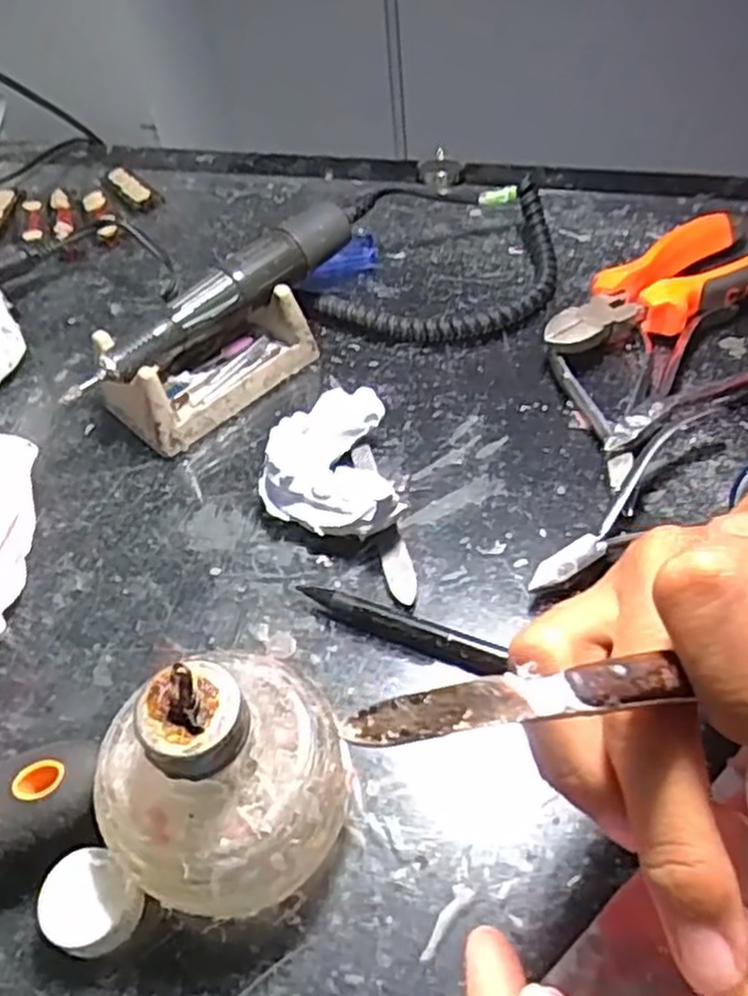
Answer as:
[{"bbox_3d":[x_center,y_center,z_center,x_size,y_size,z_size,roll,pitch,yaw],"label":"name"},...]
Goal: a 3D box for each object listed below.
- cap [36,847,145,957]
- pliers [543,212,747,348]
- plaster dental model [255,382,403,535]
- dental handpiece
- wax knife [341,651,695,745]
[{"bbox_3d":[-0.087,0.128,0.245,0.030,0.018,0.025,35,62,29],"label":"cap"},{"bbox_3d":[0.155,-0.106,0.409,0.147,0.027,0.058,-34,55,-21],"label":"pliers"},{"bbox_3d":[-0.021,-0.013,0.346,0.056,0.032,0.079,-9,50,-2],"label":"plaster dental model"},{"bbox_3d":[-0.075,-0.099,0.384,0.165,0.022,0.023,-36,56,-22],"label":"dental handpiece"},{"bbox_3d":[0.072,0.032,0.153,0.172,0.005,0.009,0,45,-29],"label":"wax knife"}]

